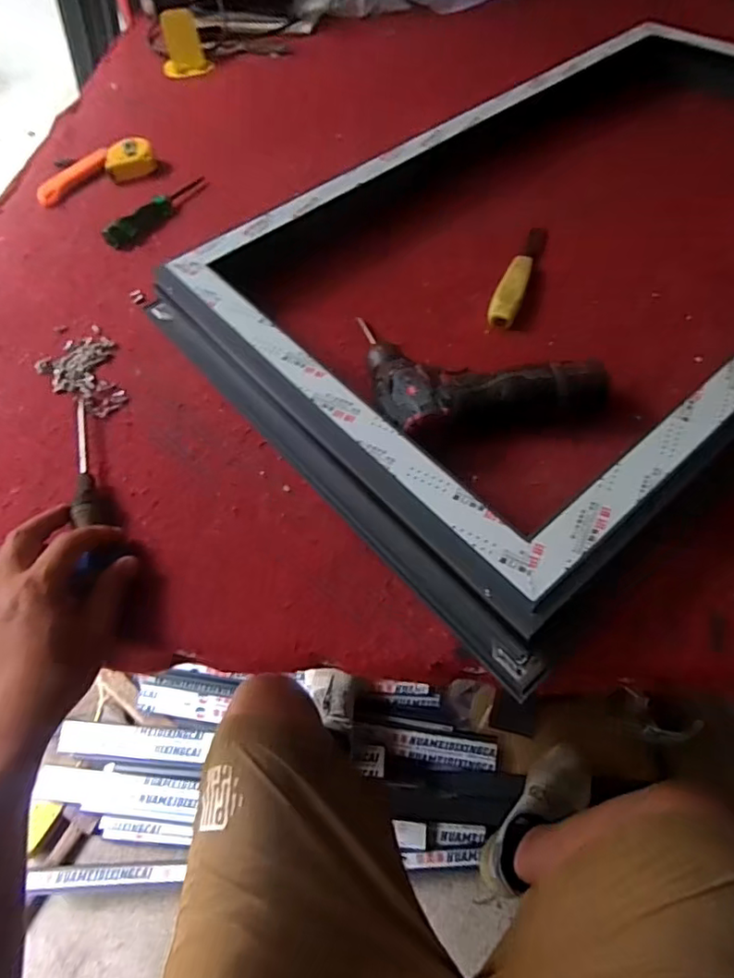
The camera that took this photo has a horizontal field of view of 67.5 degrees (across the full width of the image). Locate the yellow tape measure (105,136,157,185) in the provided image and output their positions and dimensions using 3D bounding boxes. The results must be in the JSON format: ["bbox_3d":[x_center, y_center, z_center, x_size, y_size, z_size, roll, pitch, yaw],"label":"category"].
[{"bbox_3d":[-0.358,-0.499,0.832,0.073,0.031,0.065,-23,58,-10],"label":"yellow tape measure"}]

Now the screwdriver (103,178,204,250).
[{"bbox_3d":[-0.286,-0.391,0.760,0.030,0.031,0.190,24,62,18],"label":"screwdriver"}]

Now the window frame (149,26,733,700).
[{"bbox_3d":[0.285,-0.306,0.640,0.954,0.065,0.544,-37,62,-18],"label":"window frame"}]

